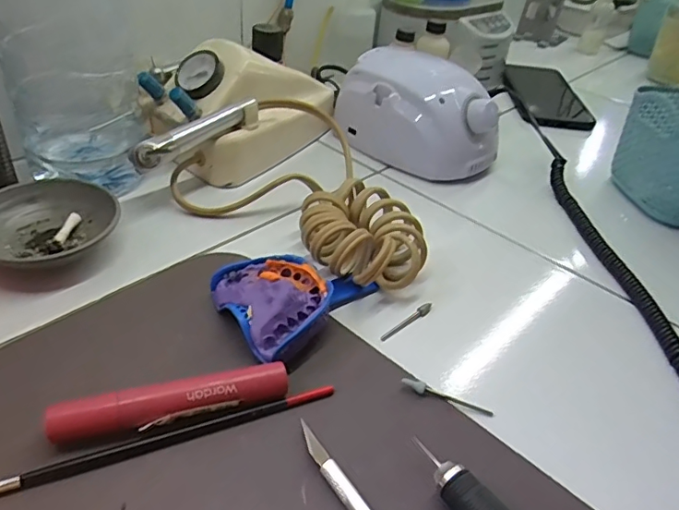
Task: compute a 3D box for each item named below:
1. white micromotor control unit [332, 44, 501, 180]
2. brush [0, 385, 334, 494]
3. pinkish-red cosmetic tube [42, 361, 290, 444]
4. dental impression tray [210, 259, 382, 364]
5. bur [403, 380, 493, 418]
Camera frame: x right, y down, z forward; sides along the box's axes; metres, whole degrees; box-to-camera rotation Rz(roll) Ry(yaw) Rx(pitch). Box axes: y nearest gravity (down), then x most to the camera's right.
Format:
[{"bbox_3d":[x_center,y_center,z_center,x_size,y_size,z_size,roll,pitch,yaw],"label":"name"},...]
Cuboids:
[{"bbox_3d":[0.074,-0.133,0.493,0.141,0.079,0.083,33,44,30],"label":"white micromotor control unit"},{"bbox_3d":[-0.083,0.084,0.240,0.170,0.005,0.007,-11,41,-22],"label":"brush"},{"bbox_3d":[-0.077,0.070,0.248,0.105,0.018,0.015,-8,40,-18],"label":"pinkish-red cosmetic tube"},{"bbox_3d":[-0.029,0.019,0.316,0.073,0.027,0.092,33,45,31],"label":"dental impression tray"},{"bbox_3d":[0.056,0.074,0.275,0.048,0.005,0.006,15,38,11],"label":"bur"}]

